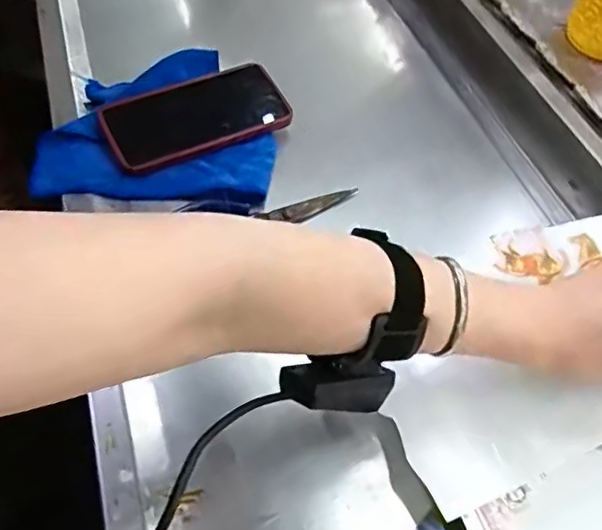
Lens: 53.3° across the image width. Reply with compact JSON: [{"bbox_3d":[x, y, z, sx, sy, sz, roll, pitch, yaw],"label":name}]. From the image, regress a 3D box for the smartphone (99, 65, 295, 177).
[{"bbox_3d":[-0.097,-0.142,0.552,0.162,0.013,0.086,-23,59,-18],"label":"smartphone"}]

